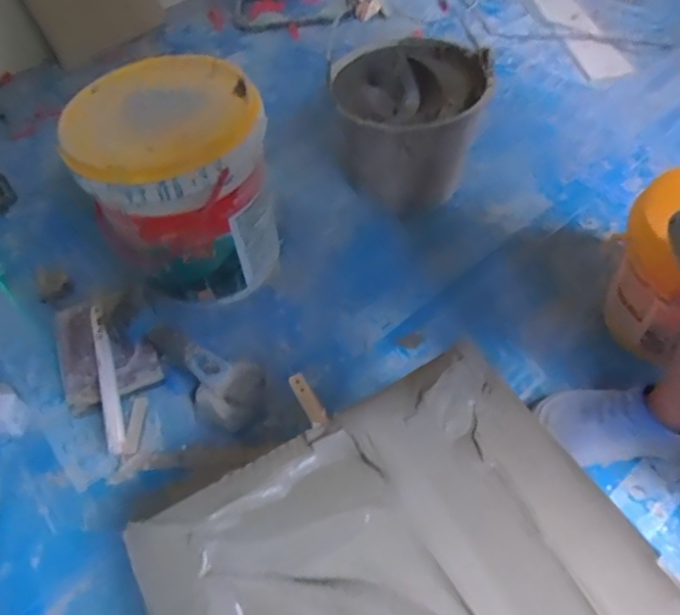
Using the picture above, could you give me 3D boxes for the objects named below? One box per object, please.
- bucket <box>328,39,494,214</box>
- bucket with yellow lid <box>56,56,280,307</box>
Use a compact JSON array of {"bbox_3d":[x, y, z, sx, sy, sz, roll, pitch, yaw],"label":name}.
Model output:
[{"bbox_3d":[0.145,-0.372,1.123,0.289,0.213,0.281,-3,52,4],"label":"bucket"},{"bbox_3d":[-0.265,-0.200,0.976,0.279,0.353,0.260,-3,52,4],"label":"bucket with yellow lid"}]

